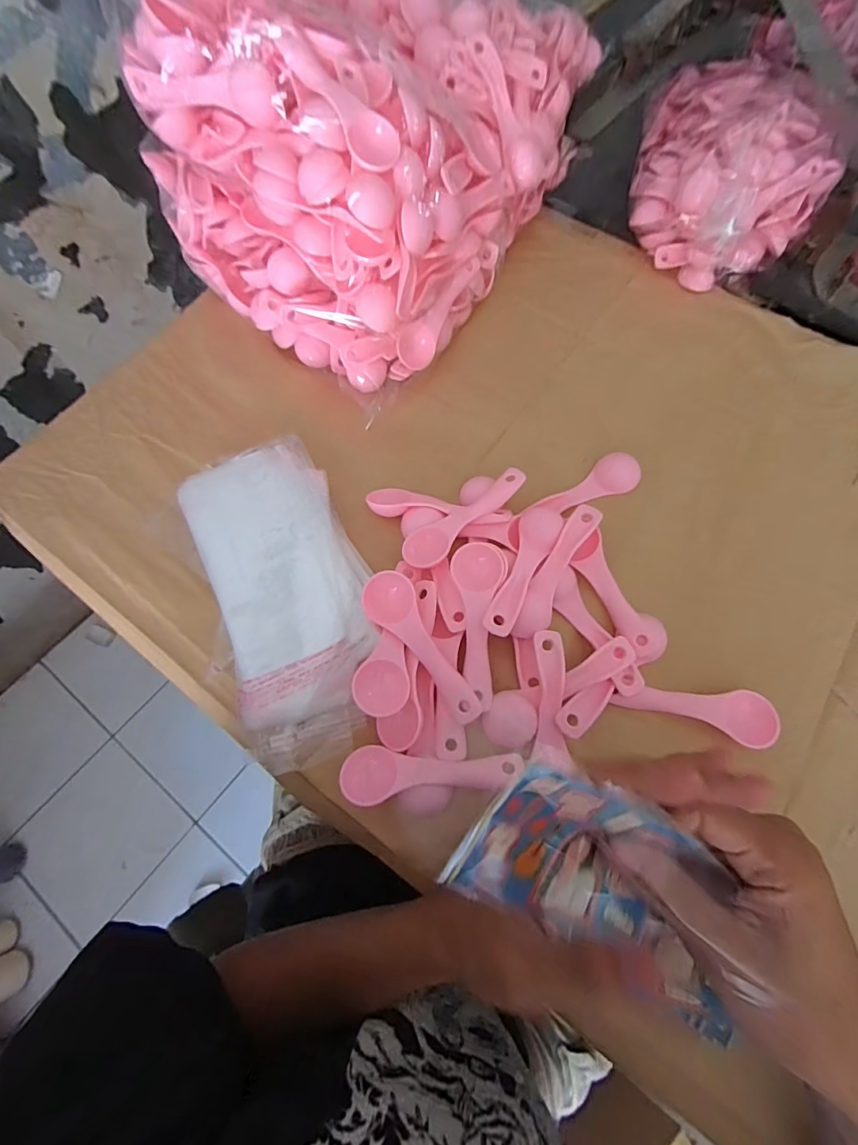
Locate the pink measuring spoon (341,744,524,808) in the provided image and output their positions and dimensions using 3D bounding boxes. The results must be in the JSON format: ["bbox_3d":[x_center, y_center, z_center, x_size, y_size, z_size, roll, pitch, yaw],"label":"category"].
[{"bbox_3d":[0.003,0.126,0.293,0.112,0.012,0.032,-2,68,-1],"label":"pink measuring spoon"}]

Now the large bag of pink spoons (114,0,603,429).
[{"bbox_3d":[-0.044,-0.396,0.422,0.287,0.177,0.395,31,71,11],"label":"large bag of pink spoons"}]

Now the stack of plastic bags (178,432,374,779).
[{"bbox_3d":[-0.103,0.010,0.338,0.105,0.028,0.238,-18,69,-8],"label":"stack of plastic bags"}]

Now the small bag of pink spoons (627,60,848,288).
[{"bbox_3d":[0.312,-0.428,0.482,0.176,0.097,0.286,14,68,5],"label":"small bag of pink spoons"}]

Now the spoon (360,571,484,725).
[{"bbox_3d":[-0.004,0.049,0.312,0.032,0.011,0.112,-35,85,-14],"label":"spoon"}]

